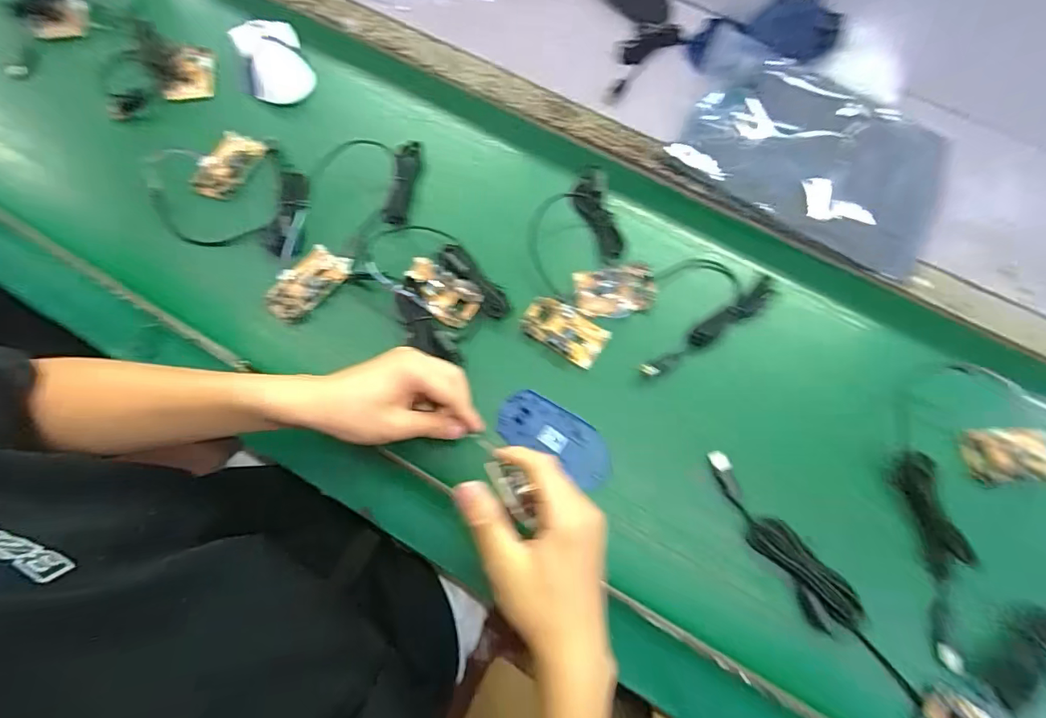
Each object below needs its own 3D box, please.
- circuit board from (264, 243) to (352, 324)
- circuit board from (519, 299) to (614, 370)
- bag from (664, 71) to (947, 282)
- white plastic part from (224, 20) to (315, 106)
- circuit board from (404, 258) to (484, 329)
[{"bbox_3d":[-0.214,-0.076,0.459,0.049,0.013,0.086,43,75,12],"label":"circuit board"},{"bbox_3d":[0.040,-0.028,0.450,0.081,0.009,0.045,30,73,9],"label":"circuit board"},{"bbox_3d":[0.322,-0.226,0.500,0.275,0.051,0.178,27,73,8],"label":"bag"},{"bbox_3d":[-0.297,-0.348,0.539,0.081,0.036,0.108,-25,73,-9],"label":"white plastic part"},{"bbox_3d":[-0.082,-0.065,0.454,0.078,0.017,0.046,31,73,9],"label":"circuit board"}]

